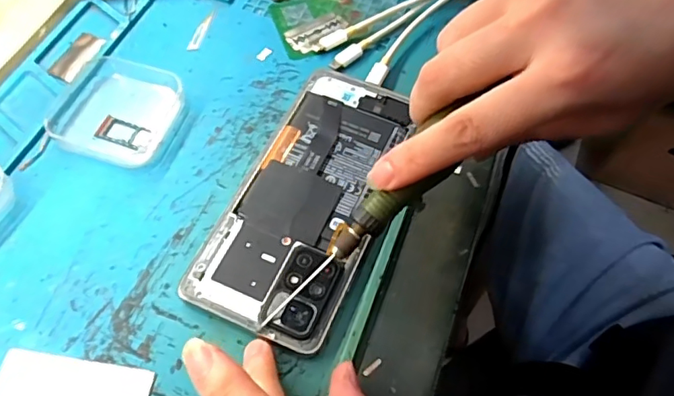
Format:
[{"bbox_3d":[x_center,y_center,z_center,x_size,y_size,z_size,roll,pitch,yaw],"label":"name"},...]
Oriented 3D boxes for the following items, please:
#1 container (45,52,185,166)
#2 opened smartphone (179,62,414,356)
[{"bbox_3d":[-0.127,-0.052,0.303,0.069,0.014,0.061,19,61,7],"label":"container"},{"bbox_3d":[-0.014,-0.006,0.285,0.073,0.011,0.163,19,61,7],"label":"opened smartphone"}]

